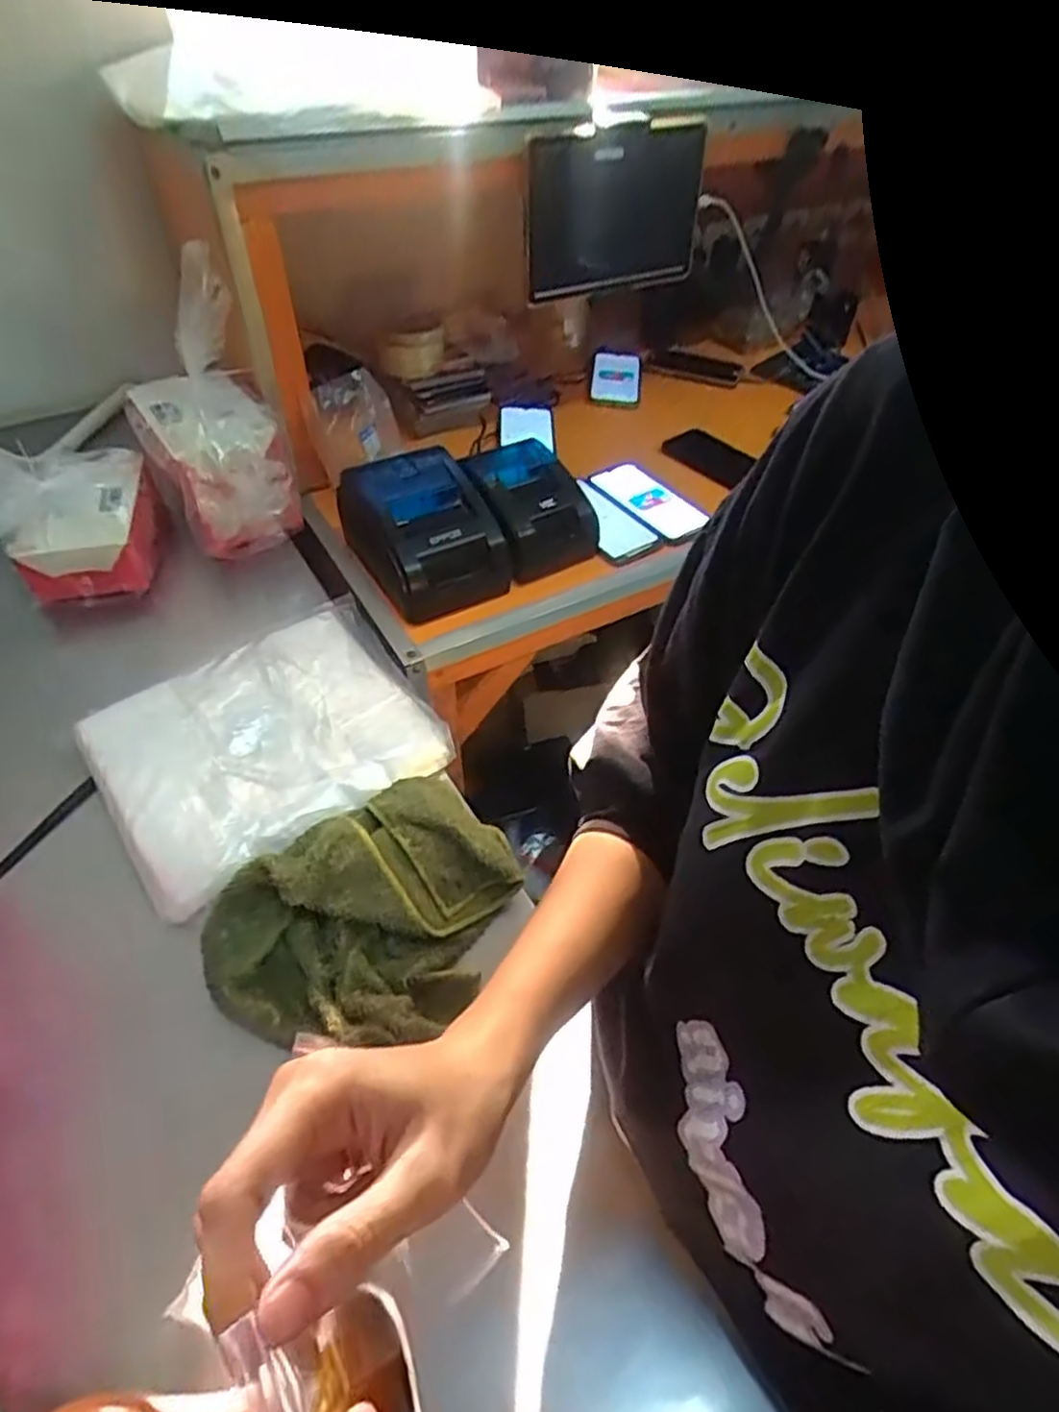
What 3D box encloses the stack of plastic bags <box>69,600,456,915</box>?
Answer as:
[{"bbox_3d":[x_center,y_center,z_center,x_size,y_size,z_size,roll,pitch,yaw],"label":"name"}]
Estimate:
[{"bbox_3d":[-0.223,0.021,0.631,0.268,0.033,0.214,-30,55,-26],"label":"stack of plastic bags"}]

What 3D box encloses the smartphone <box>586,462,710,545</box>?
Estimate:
[{"bbox_3d":[0.156,-0.264,0.937,0.090,0.011,0.165,-27,57,-23],"label":"smartphone"}]

